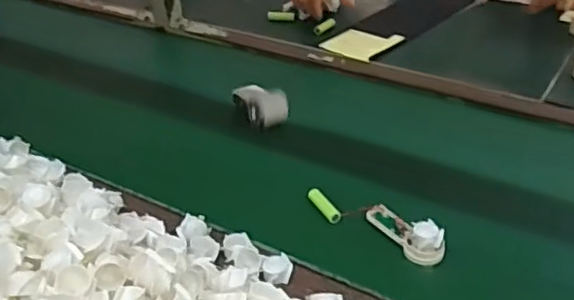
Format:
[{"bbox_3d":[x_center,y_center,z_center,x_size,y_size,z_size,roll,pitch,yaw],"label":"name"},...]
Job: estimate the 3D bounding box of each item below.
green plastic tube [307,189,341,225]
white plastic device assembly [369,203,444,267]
[{"bbox_3d":[0.041,0.061,0.684,0.017,0.013,0.051,-17,36,-21],"label":"green plastic tube"},{"bbox_3d":[0.121,0.078,0.632,0.032,0.034,0.093,-21,38,-25],"label":"white plastic device assembly"}]

